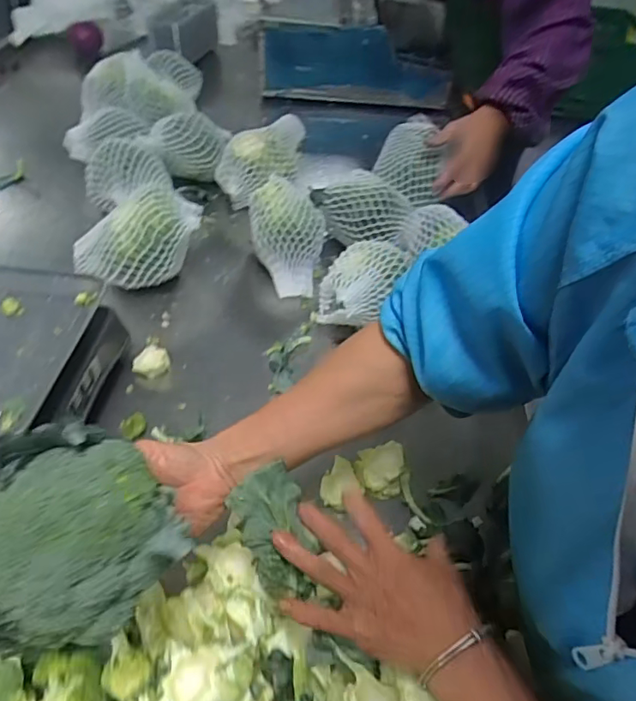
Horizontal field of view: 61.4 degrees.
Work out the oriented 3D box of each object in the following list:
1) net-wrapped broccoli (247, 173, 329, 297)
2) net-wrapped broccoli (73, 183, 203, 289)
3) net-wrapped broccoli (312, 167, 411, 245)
[{"bbox_3d":[-0.048,-0.168,0.804,0.112,0.114,0.157,2,47,-4],"label":"net-wrapped broccoli"},{"bbox_3d":[-0.252,-0.149,0.757,0.180,0.125,0.107,-13,50,-17],"label":"net-wrapped broccoli"},{"bbox_3d":[0.068,-0.218,0.828,0.148,0.089,0.074,11,47,5],"label":"net-wrapped broccoli"}]

